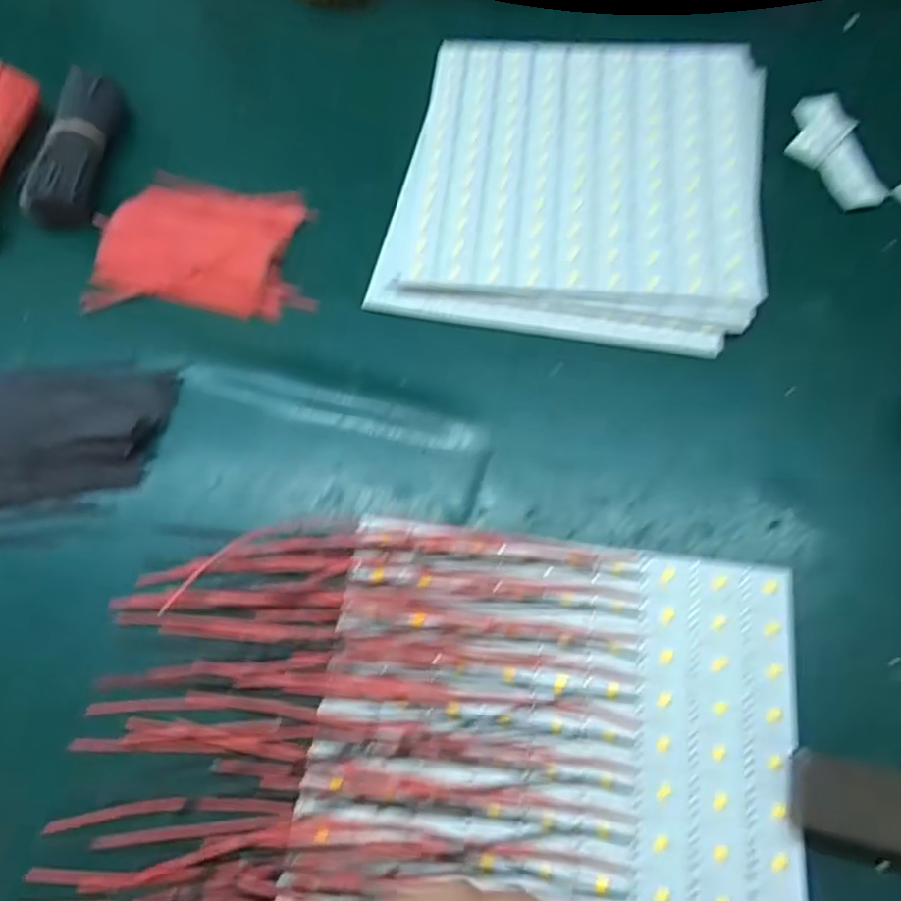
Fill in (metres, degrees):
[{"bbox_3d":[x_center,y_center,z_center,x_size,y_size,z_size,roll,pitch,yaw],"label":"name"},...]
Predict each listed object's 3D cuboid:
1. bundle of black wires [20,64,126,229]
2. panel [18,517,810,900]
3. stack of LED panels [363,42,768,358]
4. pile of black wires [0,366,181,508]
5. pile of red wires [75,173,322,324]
[{"bbox_3d":[-0.258,-0.208,0.482,0.048,0.024,0.123,1,66,4],"label":"bundle of black wires"},{"bbox_3d":[-0.012,0.137,0.315,0.322,0.013,0.208,5,66,6],"label":"panel"},{"bbox_3d":[0.083,-0.177,0.454,0.224,0.013,0.235,8,66,7],"label":"stack of LED panels"},{"bbox_3d":[-0.231,-0.012,0.399,0.136,0.019,0.089,-6,65,1],"label":"pile of black wires"},{"bbox_3d":[-0.157,-0.134,0.455,0.142,0.009,0.102,6,66,6],"label":"pile of red wires"}]

